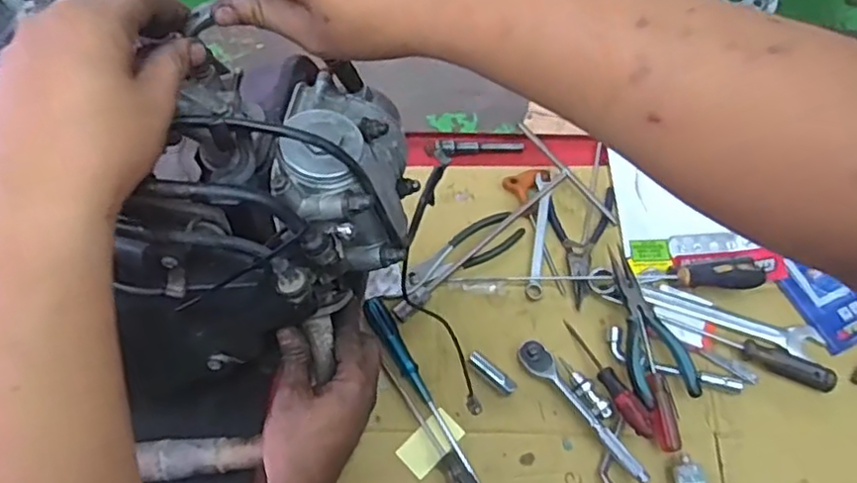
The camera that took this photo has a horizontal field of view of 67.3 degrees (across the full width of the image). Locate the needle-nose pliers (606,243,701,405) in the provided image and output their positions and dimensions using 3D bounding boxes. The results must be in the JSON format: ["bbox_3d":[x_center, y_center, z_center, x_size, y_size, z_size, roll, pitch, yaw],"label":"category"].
[{"bbox_3d":[0.255,0.098,0.762,0.075,0.028,0.183,-12,66,-4],"label":"needle-nose pliers"}]

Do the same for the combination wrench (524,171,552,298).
[{"bbox_3d":[0.142,-0.007,0.829,0.021,0.011,0.170,7,67,5],"label":"combination wrench"}]

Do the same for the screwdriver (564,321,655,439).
[{"bbox_3d":[0.209,0.157,0.750,0.023,0.028,0.157,-25,52,-9],"label":"screwdriver"}]

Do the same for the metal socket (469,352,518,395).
[{"bbox_3d":[0.075,0.155,0.762,0.065,0.013,0.017,37,72,16],"label":"metal socket"}]

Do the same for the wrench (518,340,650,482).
[{"bbox_3d":[0.177,0.190,0.737,0.031,0.022,0.193,-39,71,-14],"label":"wrench"}]

